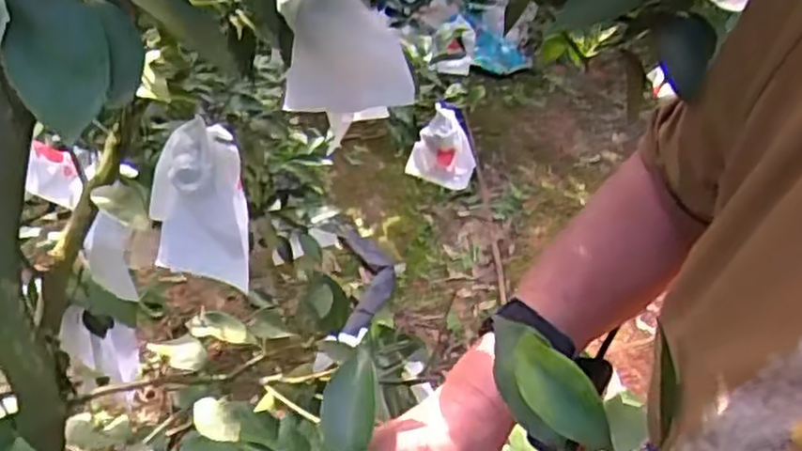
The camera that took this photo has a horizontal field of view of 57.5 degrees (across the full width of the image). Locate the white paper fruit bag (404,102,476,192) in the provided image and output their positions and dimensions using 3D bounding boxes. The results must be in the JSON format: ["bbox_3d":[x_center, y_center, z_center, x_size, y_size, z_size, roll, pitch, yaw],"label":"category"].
[{"bbox_3d":[0.077,-0.147,1.442,0.137,0.178,0.044,2,45,6],"label":"white paper fruit bag"}]

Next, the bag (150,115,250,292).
[{"bbox_3d":[-0.205,-0.012,0.739,0.101,0.150,0.090,-13,43,-14],"label":"bag"}]

